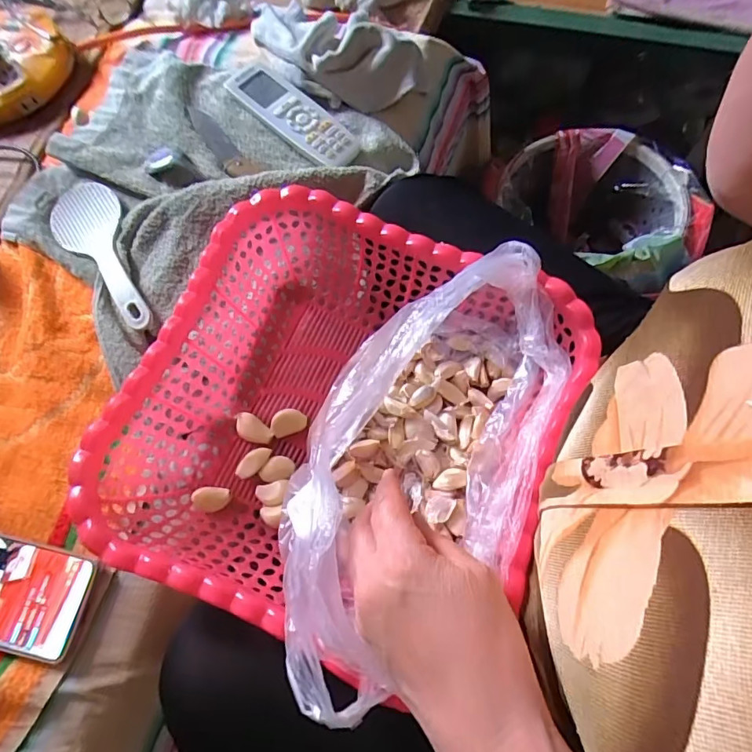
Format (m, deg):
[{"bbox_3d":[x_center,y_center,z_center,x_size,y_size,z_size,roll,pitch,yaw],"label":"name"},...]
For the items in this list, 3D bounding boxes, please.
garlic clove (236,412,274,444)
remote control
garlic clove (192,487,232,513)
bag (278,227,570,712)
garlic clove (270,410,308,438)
[{"bbox_3d":[-0.107,0.046,0.406,0.035,0.008,0.019,34,76,17],"label":"garlic clove"},{"bbox_3d":[-0.090,-0.276,0.494,0.158,0.014,0.046,41,78,18],"label":"remote control"},{"bbox_3d":[-0.132,0.100,0.382,0.028,0.018,0.019,0,69,6],"label":"garlic clove"},{"bbox_3d":[0.035,0.054,0.333,0.151,0.133,0.307,24,75,8],"label":"bag"},{"bbox_3d":[-0.075,0.039,0.404,0.030,0.012,0.020,-18,68,-1],"label":"garlic clove"}]

